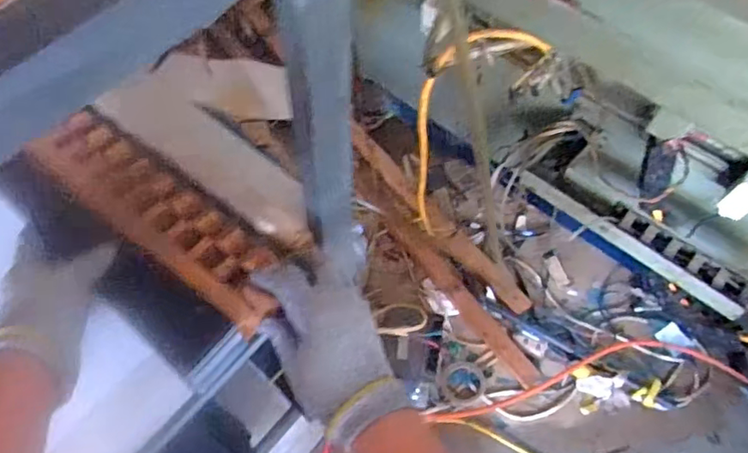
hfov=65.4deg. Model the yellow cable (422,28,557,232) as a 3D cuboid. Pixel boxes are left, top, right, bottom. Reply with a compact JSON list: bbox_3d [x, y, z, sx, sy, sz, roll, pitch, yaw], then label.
[{"bbox_3d":[0.164,-0.156,1.120,0.159,0.591,0.100,-21,64,-13],"label":"yellow cable"}]

